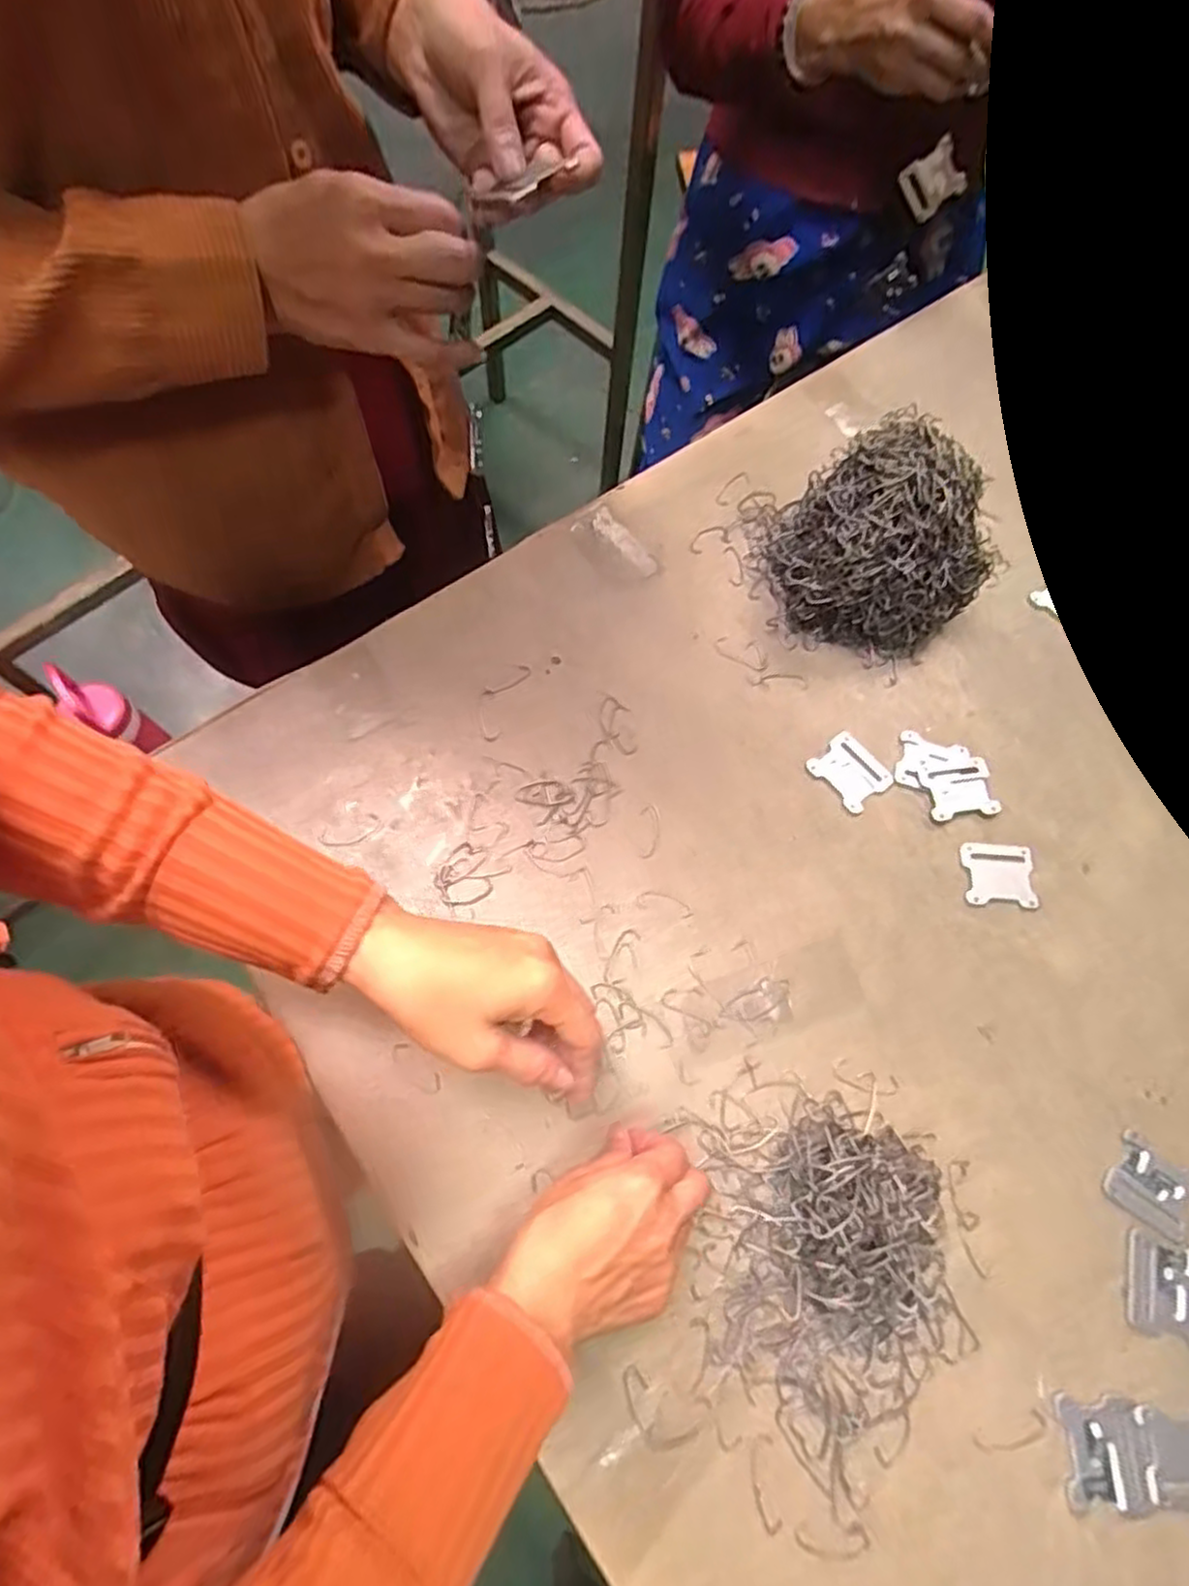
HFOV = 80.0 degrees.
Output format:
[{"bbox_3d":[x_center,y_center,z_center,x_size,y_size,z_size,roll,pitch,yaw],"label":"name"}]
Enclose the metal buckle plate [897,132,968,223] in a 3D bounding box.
[{"bbox_3d":[0.312,-0.565,0.654,0.061,0.049,0.009,11,64,-45],"label":"metal buckle plate"}]

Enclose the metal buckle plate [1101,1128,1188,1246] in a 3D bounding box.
[{"bbox_3d":[0.334,0.235,0.422,0.050,0.004,0.044,34,70,10],"label":"metal buckle plate"}]

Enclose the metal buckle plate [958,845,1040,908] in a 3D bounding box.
[{"bbox_3d":[0.282,0.057,0.493,0.049,0.004,0.044,4,68,-2],"label":"metal buckle plate"}]

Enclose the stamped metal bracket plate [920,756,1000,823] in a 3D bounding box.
[{"bbox_3d":[0.264,-0.002,0.511,0.049,0.006,0.040,-7,69,-6],"label":"stamped metal bracket plate"}]

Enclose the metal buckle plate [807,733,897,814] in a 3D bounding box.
[{"bbox_3d":[0.186,-0.016,0.513,0.046,0.004,0.051,-38,75,-16],"label":"metal buckle plate"}]

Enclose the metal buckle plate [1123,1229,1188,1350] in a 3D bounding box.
[{"bbox_3d":[0.327,0.284,0.405,0.042,0.005,0.050,15,68,3],"label":"metal buckle plate"}]

